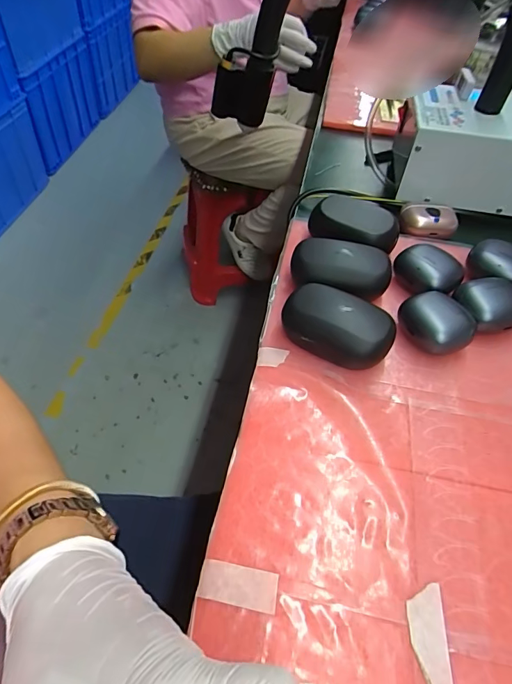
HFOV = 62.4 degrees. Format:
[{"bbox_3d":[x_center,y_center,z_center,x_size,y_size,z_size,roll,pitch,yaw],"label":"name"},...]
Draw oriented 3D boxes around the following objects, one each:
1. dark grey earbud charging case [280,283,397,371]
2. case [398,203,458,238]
[{"bbox_3d":[0.065,-0.013,0.334,0.085,0.034,0.048,24,52,17],"label":"dark grey earbud charging case"},{"bbox_3d":[0.186,-0.131,0.455,0.059,0.021,0.035,14,50,9],"label":"case"}]

